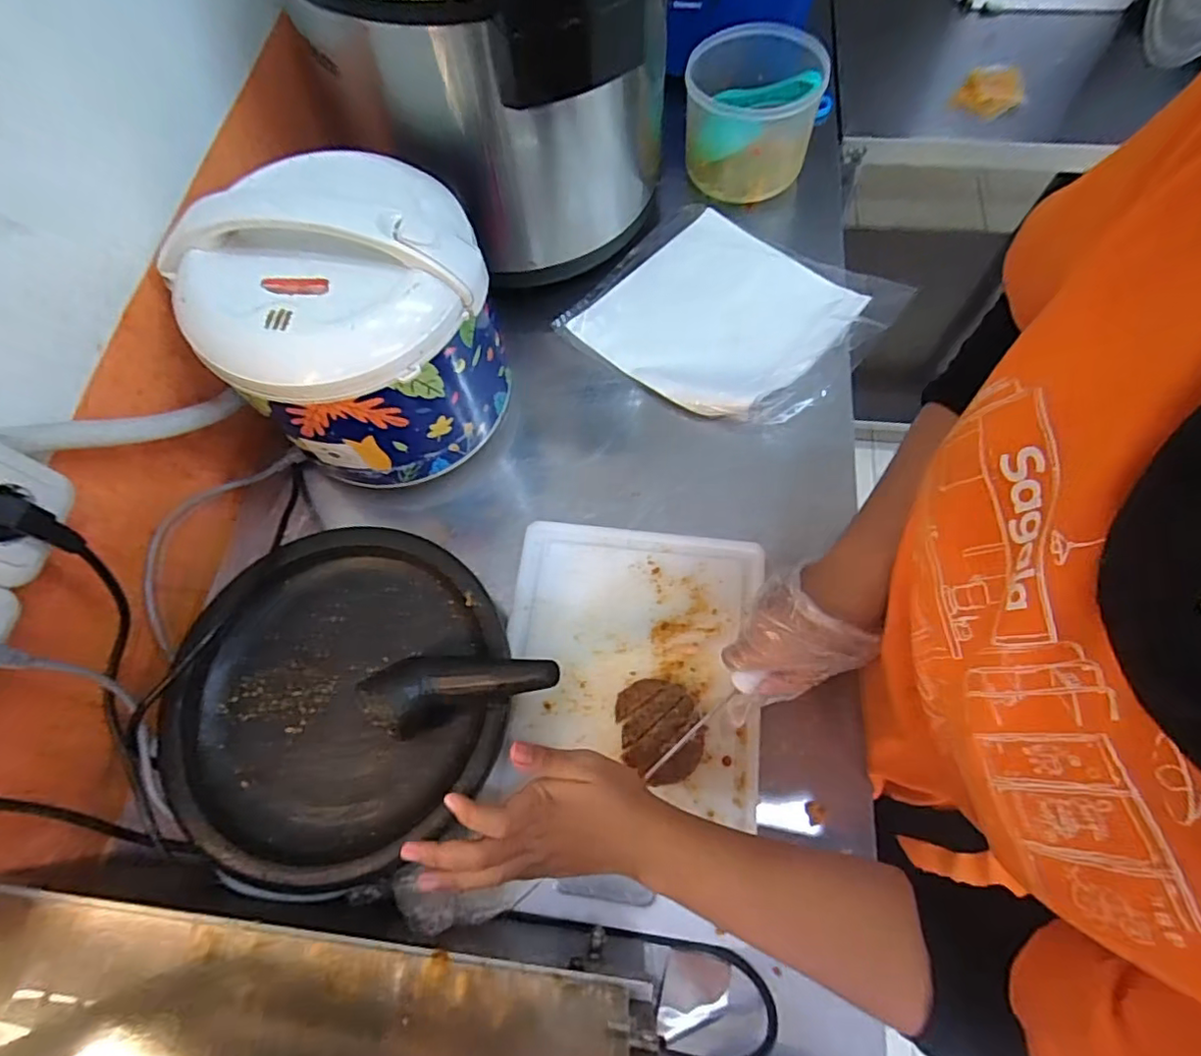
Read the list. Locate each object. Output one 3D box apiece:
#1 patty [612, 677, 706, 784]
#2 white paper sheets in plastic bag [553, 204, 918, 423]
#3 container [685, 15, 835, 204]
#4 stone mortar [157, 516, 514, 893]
[{"bbox_3d":[0.054,0.183,0.530,0.071,0.013,0.087,-10,68,-2],"label":"patty"},{"bbox_3d":[0.152,-0.258,0.706,0.321,0.030,0.274,37,77,19],"label":"white paper sheets in plastic bag"},{"bbox_3d":[0.187,-0.516,0.739,0.159,0.143,0.134,4,68,4],"label":"container"},{"bbox_3d":[-0.228,0.150,0.525,0.281,0.061,0.284,-1,68,2],"label":"stone mortar"}]

